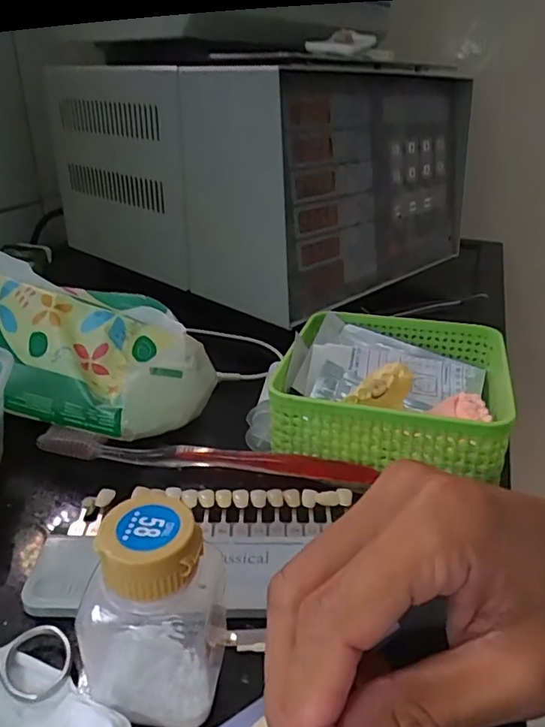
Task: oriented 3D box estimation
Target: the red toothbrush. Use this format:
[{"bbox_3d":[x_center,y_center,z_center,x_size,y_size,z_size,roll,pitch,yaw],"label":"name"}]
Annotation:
[{"bbox_3d":[-0.040,0.051,0.298,0.186,0.012,0.010,4,28,5],"label":"red toothbrush"}]

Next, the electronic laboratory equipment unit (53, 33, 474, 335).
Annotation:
[{"bbox_3d":[0.001,-0.232,0.626,0.356,0.190,0.343,24,35,36],"label":"electronic laboratory equipment unit"}]

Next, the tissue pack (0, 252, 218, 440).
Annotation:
[{"bbox_3d":[-0.137,-0.021,0.345,0.201,0.062,0.118,21,31,10],"label":"tissue pack"}]

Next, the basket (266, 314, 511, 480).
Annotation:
[{"bbox_3d":[0.078,0.013,0.335,0.138,0.046,0.128,10,29,15],"label":"basket"}]

